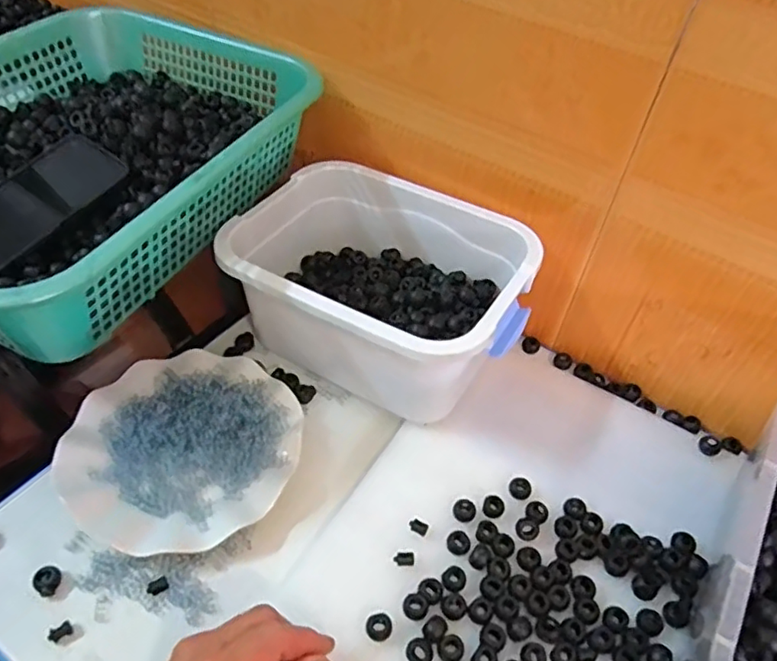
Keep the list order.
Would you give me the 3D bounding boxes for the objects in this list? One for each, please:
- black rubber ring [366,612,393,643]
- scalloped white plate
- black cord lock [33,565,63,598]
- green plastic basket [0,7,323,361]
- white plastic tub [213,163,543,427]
[{"bbox_3d":[-0.006,0.201,0.409,0.018,0.006,0.017,1,52,-2],"label":"black rubber ring"},{"bbox_3d":[-0.165,0.091,0.491,0.177,0.013,0.174,1,52,-2],"label":"scalloped white plate"},{"bbox_3d":[-0.238,0.175,0.420,0.014,0.013,0.018,18,53,11],"label":"black cord lock"},{"bbox_3d":[-0.259,-0.153,0.514,0.291,0.090,0.390,21,49,13],"label":"green plastic basket"},{"bbox_3d":[-0.008,-0.037,0.551,0.250,0.111,0.188,26,50,19],"label":"white plastic tub"}]

